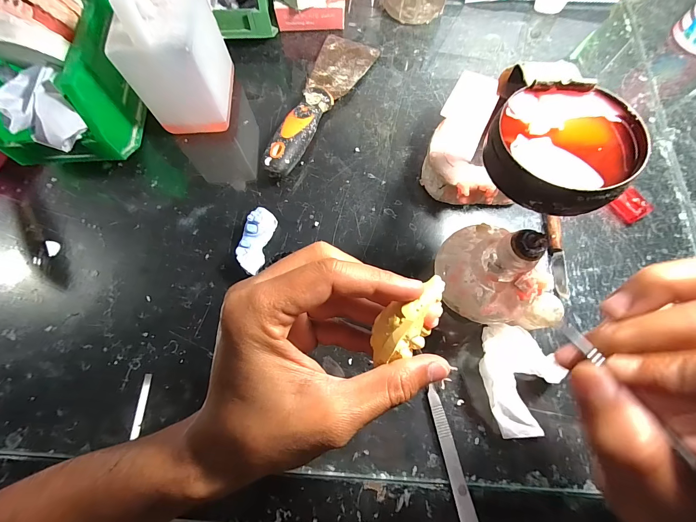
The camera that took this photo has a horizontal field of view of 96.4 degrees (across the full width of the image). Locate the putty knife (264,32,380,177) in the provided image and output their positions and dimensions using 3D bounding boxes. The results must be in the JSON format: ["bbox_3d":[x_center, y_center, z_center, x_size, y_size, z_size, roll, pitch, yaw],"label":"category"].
[{"bbox_3d":[-0.039,-0.175,0.329,0.062,0.029,0.198,28,75,9],"label":"putty knife"}]

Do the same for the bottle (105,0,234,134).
[{"bbox_3d":[-0.157,-0.194,0.284,0.064,0.129,0.085,-1,72,1],"label":"bottle"}]

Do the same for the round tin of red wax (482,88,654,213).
[{"bbox_3d":[0.114,-0.062,0.168,0.069,0.021,0.072,0,72,1],"label":"round tin of red wax"}]

